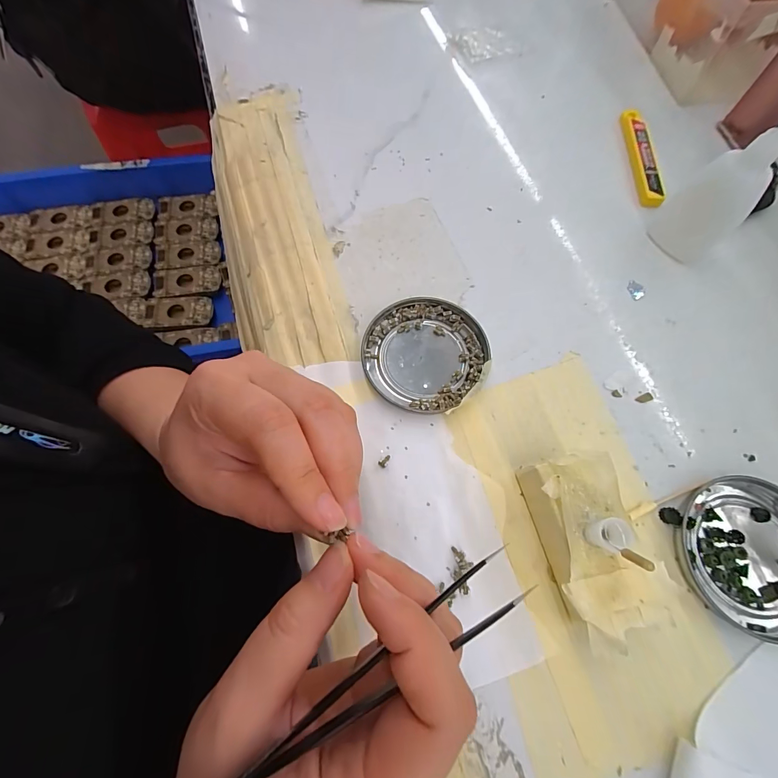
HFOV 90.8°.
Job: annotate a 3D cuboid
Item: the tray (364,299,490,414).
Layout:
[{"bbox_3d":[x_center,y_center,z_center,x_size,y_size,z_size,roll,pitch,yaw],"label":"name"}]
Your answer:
[{"bbox_3d":[0.023,-0.023,0.248,0.078,0.011,0.075,0,68,-1],"label":"tray"}]

